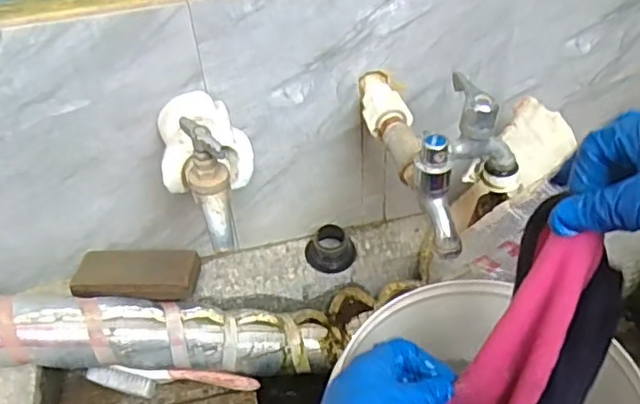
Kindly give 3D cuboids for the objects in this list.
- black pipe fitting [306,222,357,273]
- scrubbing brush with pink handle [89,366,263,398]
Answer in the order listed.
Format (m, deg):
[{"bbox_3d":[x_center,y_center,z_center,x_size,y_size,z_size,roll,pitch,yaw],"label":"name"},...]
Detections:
[{"bbox_3d":[0.013,0.050,0.689,0.044,0.037,0.048,1,45,-1],"label":"black pipe fitting"},{"bbox_3d":[-0.156,0.189,0.654,0.179,0.040,0.025,1,45,-1],"label":"scrubbing brush with pink handle"}]

